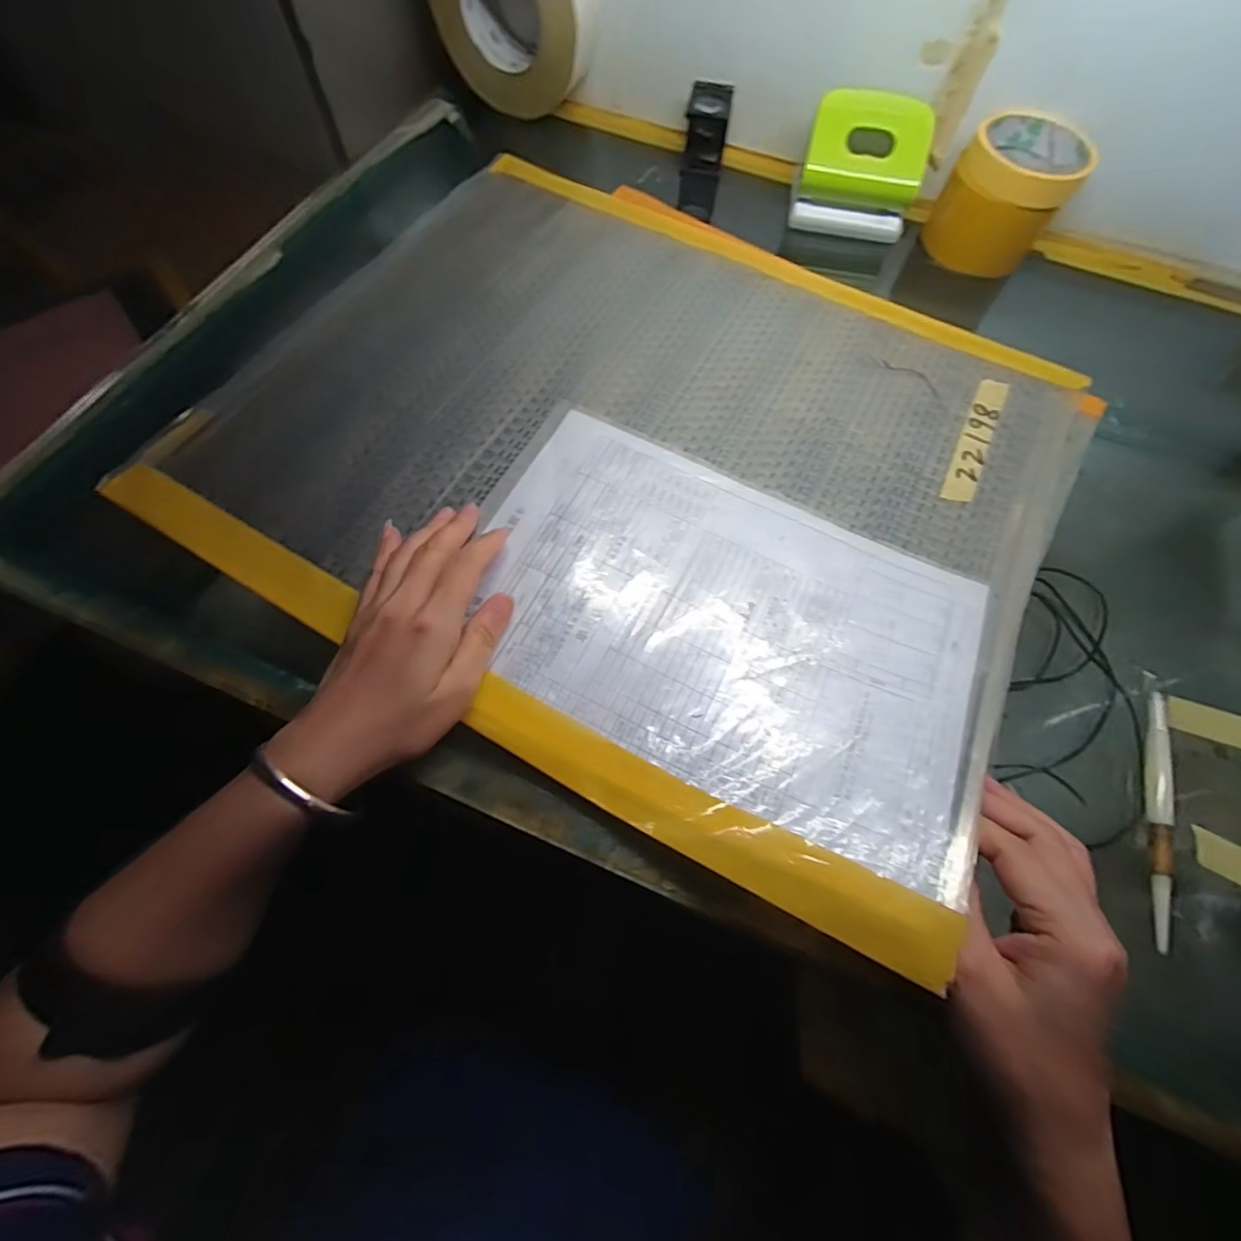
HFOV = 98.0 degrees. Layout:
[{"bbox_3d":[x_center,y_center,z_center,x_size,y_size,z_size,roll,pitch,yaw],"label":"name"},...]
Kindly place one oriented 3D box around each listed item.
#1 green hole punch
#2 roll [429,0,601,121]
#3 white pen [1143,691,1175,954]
[{"bbox_3d":[0.207,-0.386,0.458,0.097,0.073,0.053,20,67,8],"label":"green hole punch"},{"bbox_3d":[-0.092,-0.545,0.481,0.138,0.137,0.064,20,67,8],"label":"roll"},{"bbox_3d":[0.285,0.100,0.285,0.008,0.014,0.136,20,67,8],"label":"white pen"}]

